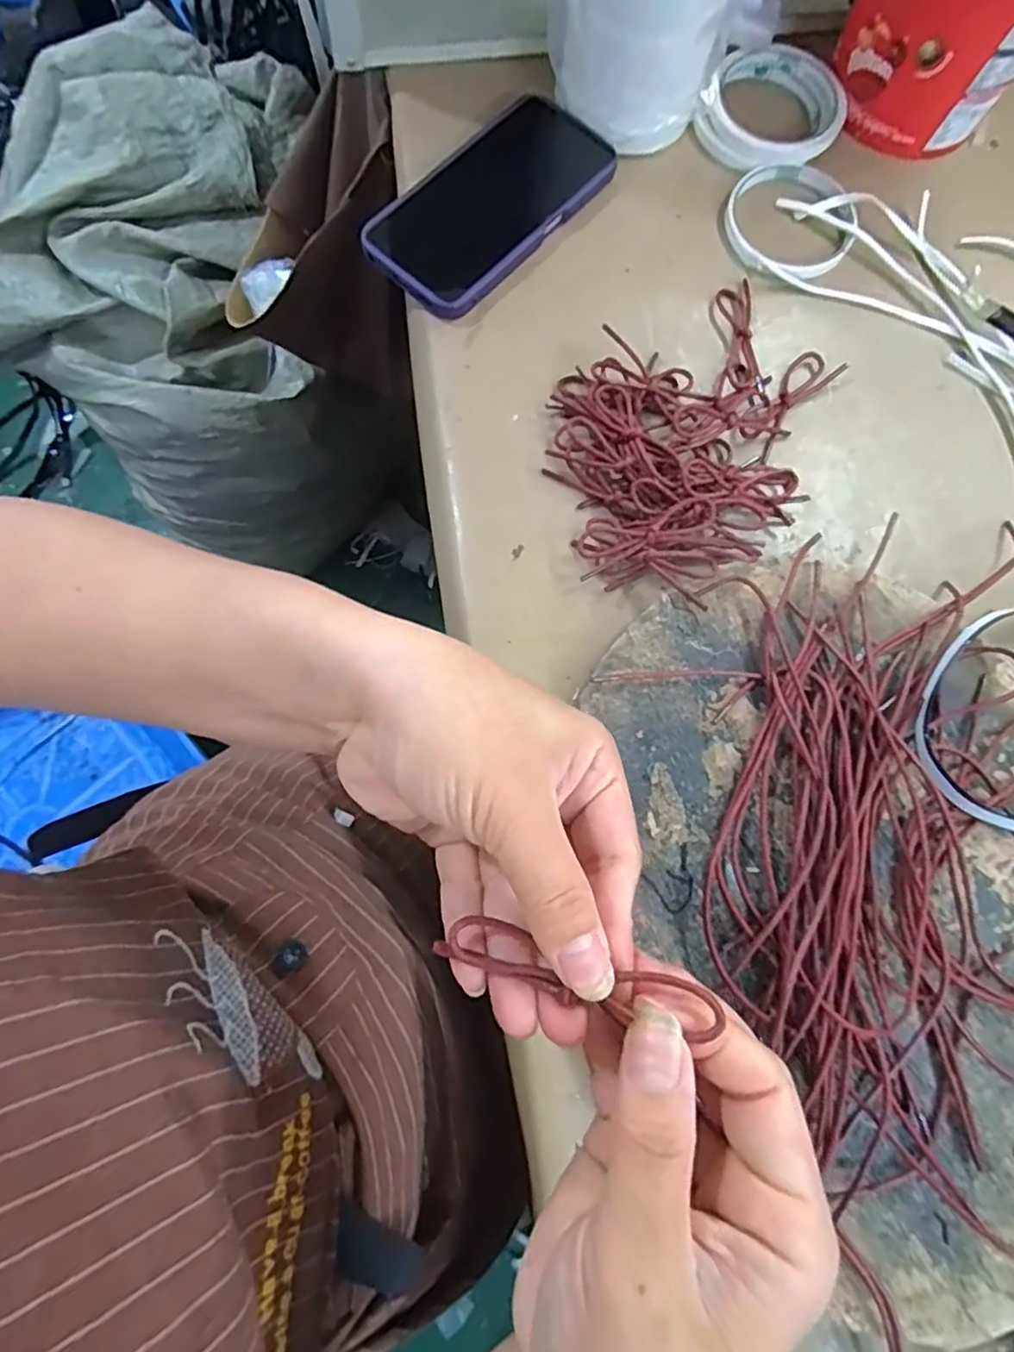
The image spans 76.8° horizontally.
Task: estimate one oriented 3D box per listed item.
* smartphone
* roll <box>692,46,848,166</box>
[{"bbox_3d":[-0.010,-0.300,0.395,0.091,0.013,0.169,40,81,8],"label":"smartphone"},{"bbox_3d":[0.171,-0.364,0.409,0.084,0.020,0.093,26,79,5],"label":"roll"}]

